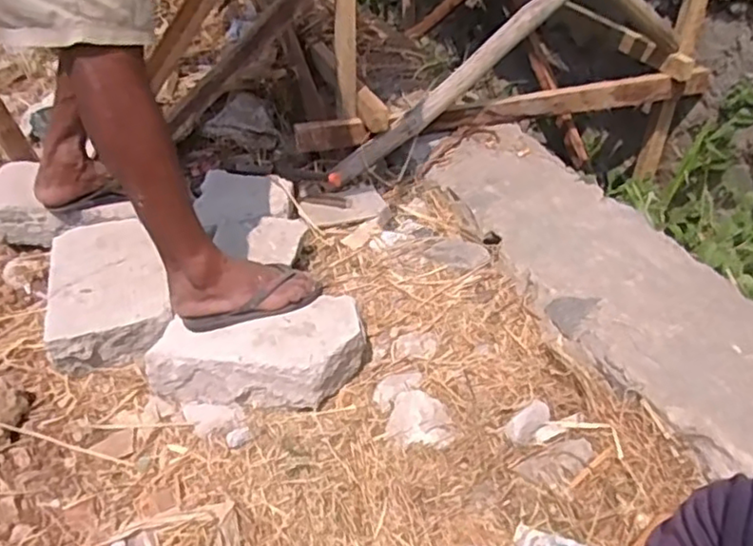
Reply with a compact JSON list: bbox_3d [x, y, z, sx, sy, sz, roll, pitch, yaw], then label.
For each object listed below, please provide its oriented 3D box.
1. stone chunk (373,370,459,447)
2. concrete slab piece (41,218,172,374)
[{"bbox_3d":[0.052,0.202,0.986,0.094,0.032,0.184,-14,24,-14],"label":"stone chunk"},{"bbox_3d":[-0.477,0.026,1.180,0.194,0.089,0.324,-14,39,-13],"label":"concrete slab piece"}]

